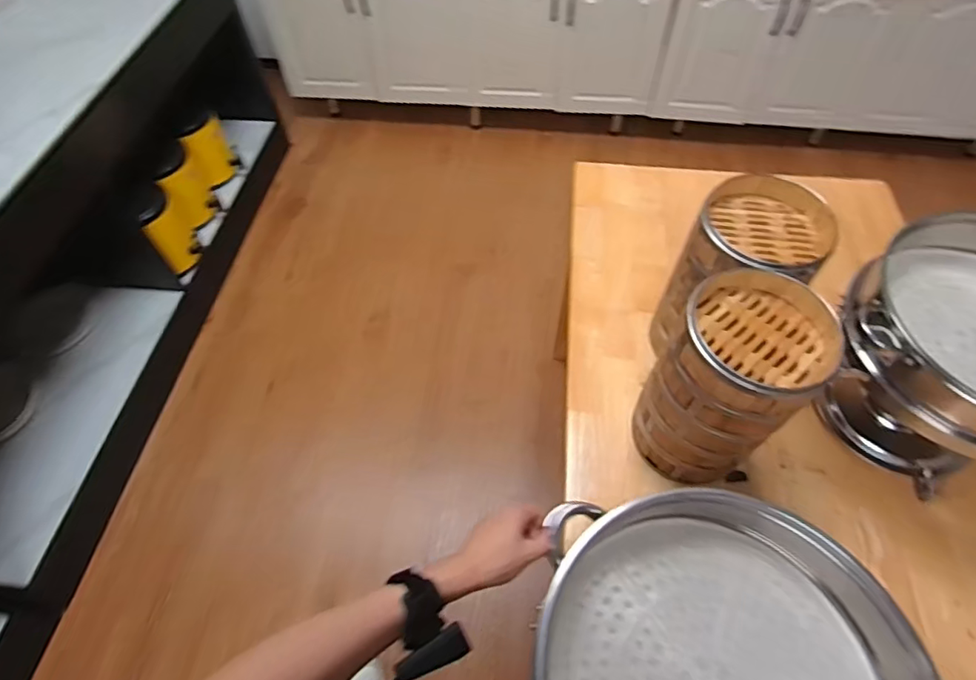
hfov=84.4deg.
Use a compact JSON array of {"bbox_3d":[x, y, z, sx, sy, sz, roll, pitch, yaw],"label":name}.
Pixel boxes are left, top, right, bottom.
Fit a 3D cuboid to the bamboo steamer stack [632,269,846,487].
[{"bbox_3d":[0.334,0.068,0.768,0.199,0.303,0.176,-40,64,-23],"label":"bamboo steamer stack"}]

